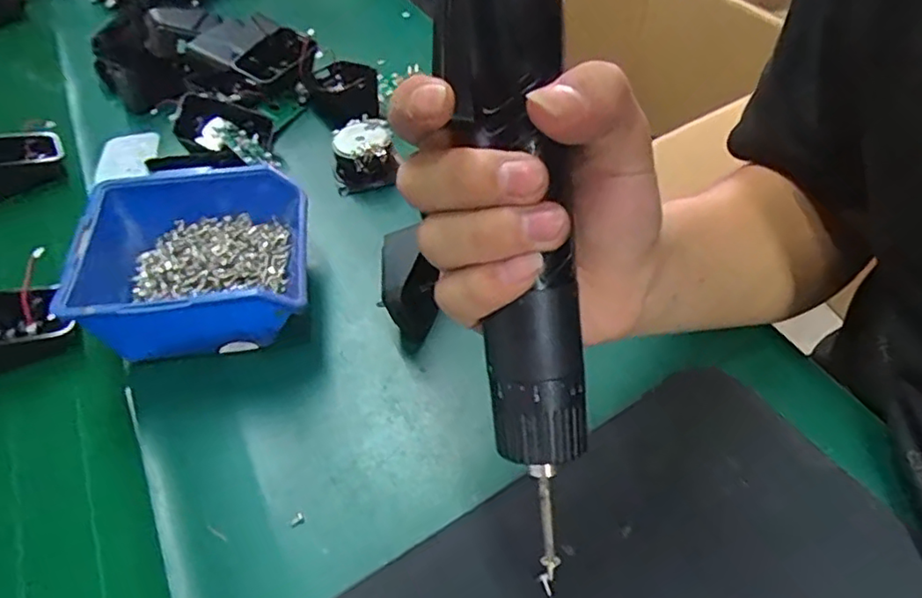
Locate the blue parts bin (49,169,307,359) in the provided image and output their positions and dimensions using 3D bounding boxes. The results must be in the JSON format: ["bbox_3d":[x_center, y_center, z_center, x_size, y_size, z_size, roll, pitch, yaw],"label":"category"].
[{"bbox_3d":[-0.160,-0.017,0.368,0.129,0.066,0.112,-9,49,-4],"label":"blue parts bin"}]

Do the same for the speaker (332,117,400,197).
[{"bbox_3d":[-0.073,-0.110,0.465,0.049,0.037,0.049,-6,49,-2],"label":"speaker"}]

